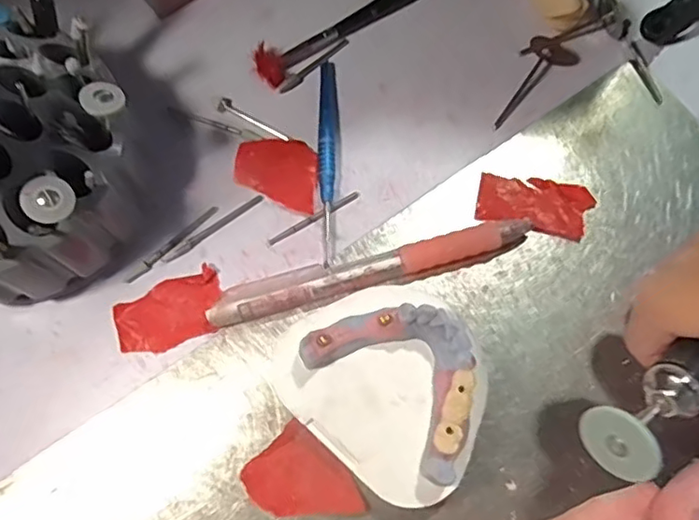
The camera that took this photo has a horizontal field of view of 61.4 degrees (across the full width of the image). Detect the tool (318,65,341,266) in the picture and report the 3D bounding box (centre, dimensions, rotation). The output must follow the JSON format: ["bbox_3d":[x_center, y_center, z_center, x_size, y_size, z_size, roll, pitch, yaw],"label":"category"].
[{"bbox_3d":[-0.009,-0.045,0.257,0.009,0.006,0.096,-1,74,-1],"label":"tool"}]

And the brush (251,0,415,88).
[{"bbox_3d":[0.021,-0.124,0.279,0.148,0.010,0.017,-32,77,-10],"label":"brush"}]

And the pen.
[{"bbox_3d":[0.009,0.004,0.240,0.130,0.012,0.017,-14,74,-5],"label":"pen"}]

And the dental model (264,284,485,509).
[{"bbox_3d":[0.014,0.044,0.216,0.076,0.029,0.063,42,77,10],"label":"dental model"}]

